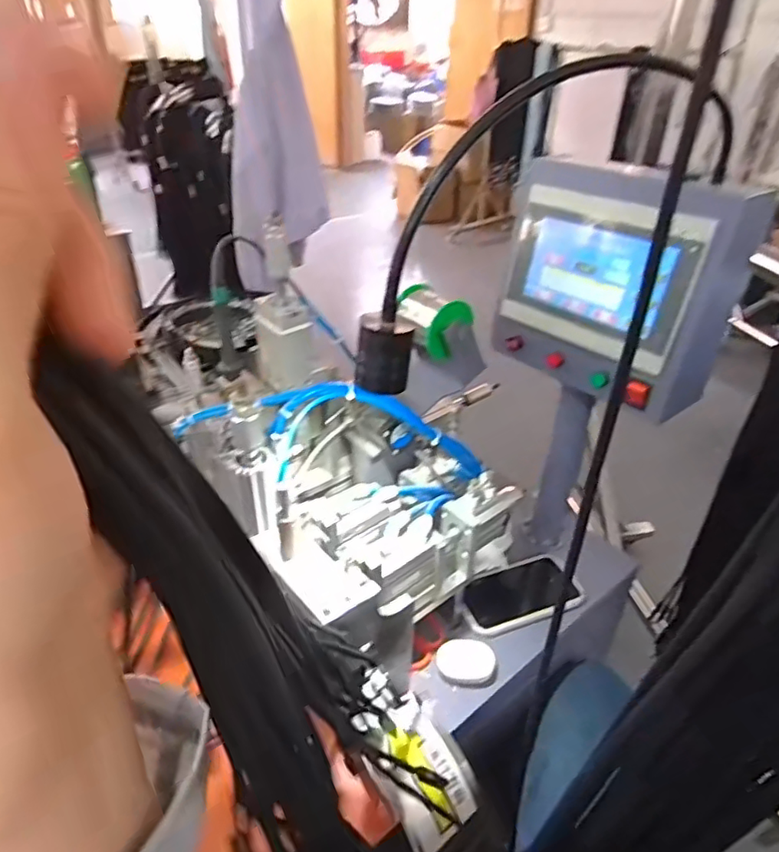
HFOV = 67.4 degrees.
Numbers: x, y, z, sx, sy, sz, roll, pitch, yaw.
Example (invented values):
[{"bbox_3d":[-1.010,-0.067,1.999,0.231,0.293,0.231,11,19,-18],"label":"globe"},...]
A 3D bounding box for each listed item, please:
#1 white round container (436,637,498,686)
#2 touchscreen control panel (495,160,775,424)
[{"bbox_3d":[0.085,0.258,0.641,0.063,0.013,0.048,0,34,-1],"label":"white round container"},{"bbox_3d":[0.228,-0.152,0.611,0.082,0.214,0.248,-27,43,-34],"label":"touchscreen control panel"}]

